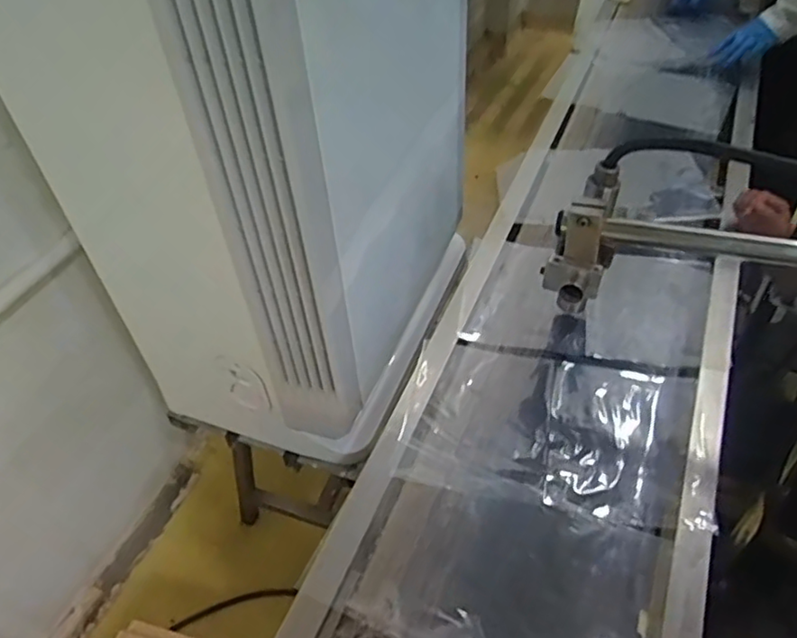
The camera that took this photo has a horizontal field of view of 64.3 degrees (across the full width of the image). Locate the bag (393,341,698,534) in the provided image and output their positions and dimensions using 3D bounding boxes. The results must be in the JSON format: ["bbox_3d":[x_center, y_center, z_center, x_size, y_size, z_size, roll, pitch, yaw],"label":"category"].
[{"bbox_3d":[0.213,0.138,0.872,0.366,0.024,0.251,8,47,11],"label":"bag"}]

